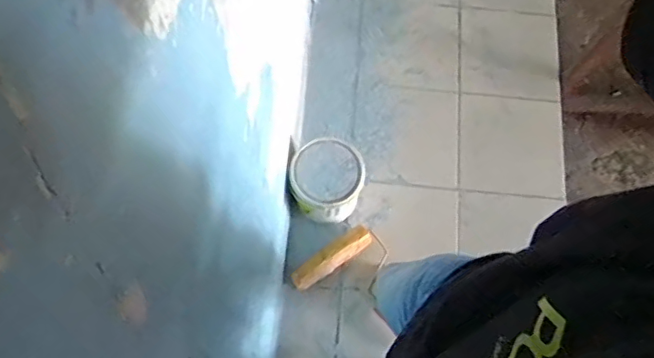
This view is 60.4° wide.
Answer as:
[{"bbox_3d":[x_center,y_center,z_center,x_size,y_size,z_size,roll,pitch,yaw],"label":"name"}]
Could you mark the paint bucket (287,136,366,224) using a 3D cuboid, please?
[{"bbox_3d":[0.000,0.005,1.424,0.181,0.151,0.178,-18,72,-6],"label":"paint bucket"}]

